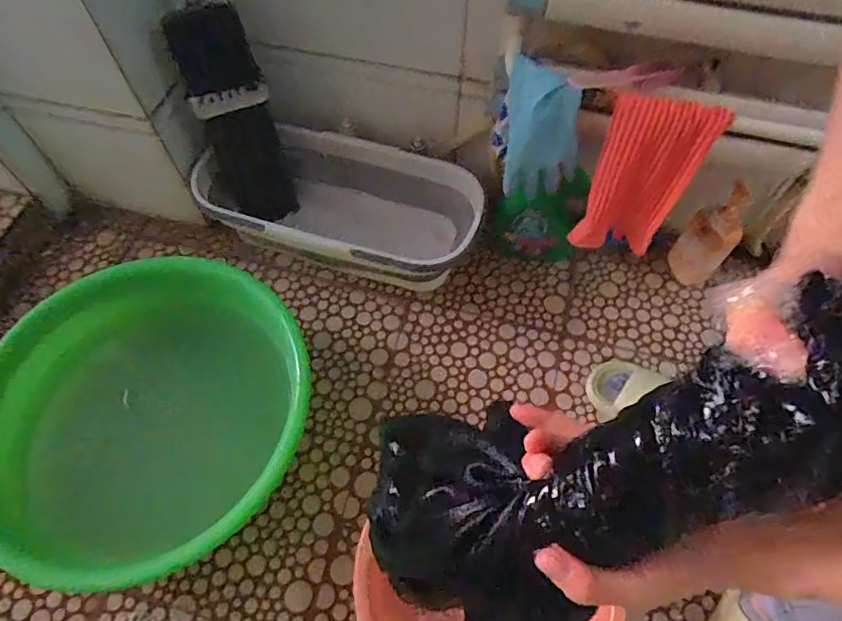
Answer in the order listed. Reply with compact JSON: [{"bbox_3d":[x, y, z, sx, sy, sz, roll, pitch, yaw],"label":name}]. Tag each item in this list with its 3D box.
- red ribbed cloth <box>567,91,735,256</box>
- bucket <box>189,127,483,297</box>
[{"bbox_3d":[0.316,-0.184,0.750,0.138,0.242,0.021,11,42,3],"label":"red ribbed cloth"},{"bbox_3d":[-0.160,-0.194,1.031,0.524,0.199,0.265,15,62,8],"label":"bucket"}]

